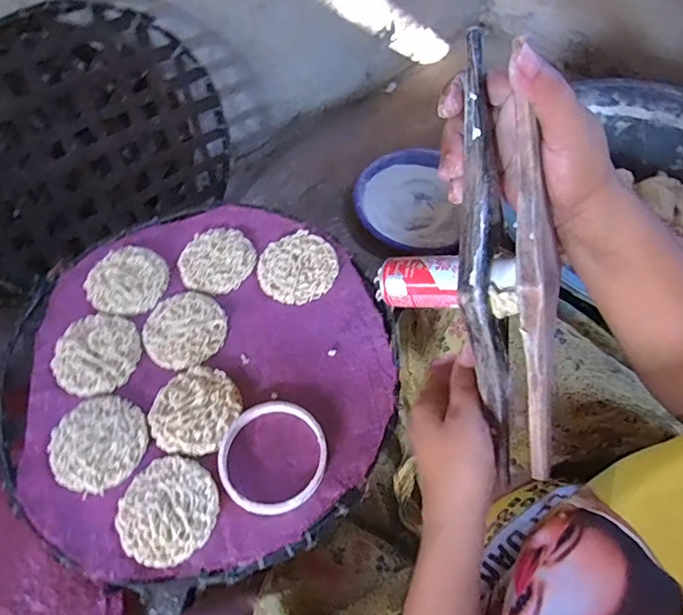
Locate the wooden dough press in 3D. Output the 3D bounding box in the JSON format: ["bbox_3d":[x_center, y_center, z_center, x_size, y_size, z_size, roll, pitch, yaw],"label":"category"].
[{"bbox_3d":[0.100,-0.013,0.300,0.058,0.272,0.046,-12,16,-7],"label":"wooden dough press"}]

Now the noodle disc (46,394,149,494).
[{"bbox_3d":[-0.203,0.112,0.424,0.075,0.005,0.077,0,59,1],"label":"noodle disc"}]

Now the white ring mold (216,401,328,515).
[{"bbox_3d":[-0.055,0.121,0.415,0.089,0.007,0.089,0,59,1],"label":"white ring mold"}]

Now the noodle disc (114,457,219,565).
[{"bbox_3d":[-0.137,0.155,0.395,0.075,0.006,0.075,0,59,1],"label":"noodle disc"}]

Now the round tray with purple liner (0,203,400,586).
[{"bbox_3d":[-0.128,0.049,0.462,0.336,0.017,0.351,0,59,1],"label":"round tray with purple liner"}]

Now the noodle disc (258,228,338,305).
[{"bbox_3d":[-0.045,-0.041,0.513,0.076,0.017,0.075,0,59,1],"label":"noodle disc"}]

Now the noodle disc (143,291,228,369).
[{"bbox_3d":[-0.150,0.020,0.484,0.075,0.010,0.076,0,59,1],"label":"noodle disc"}]

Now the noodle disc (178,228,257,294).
[{"bbox_3d":[-0.127,-0.049,0.520,0.072,0.009,0.075,0,59,1],"label":"noodle disc"}]

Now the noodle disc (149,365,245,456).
[{"bbox_3d":[-0.126,0.088,0.440,0.072,0.004,0.076,0,59,1],"label":"noodle disc"}]

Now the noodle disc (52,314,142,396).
[{"bbox_3d":[-0.226,0.041,0.466,0.073,0.006,0.077,0,59,1],"label":"noodle disc"}]

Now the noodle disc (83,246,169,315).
[{"bbox_3d":[-0.214,-0.028,0.507,0.074,0.007,0.075,0,59,1],"label":"noodle disc"}]

